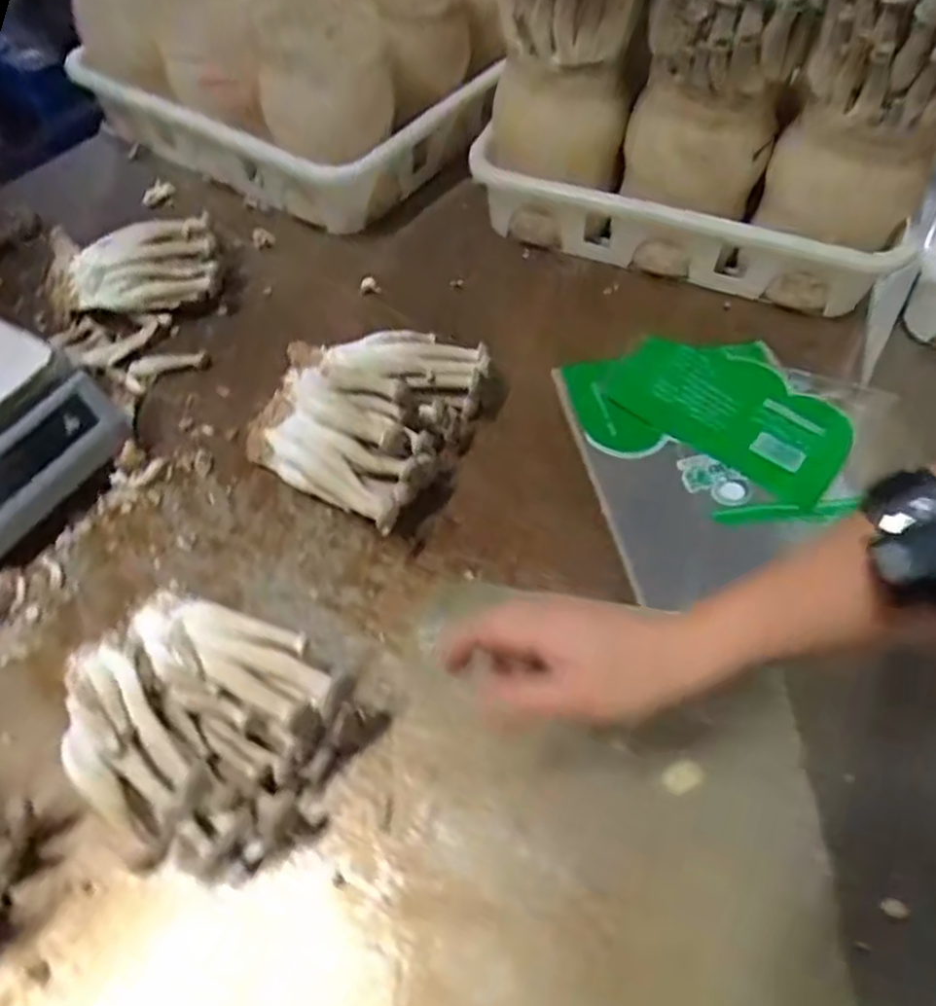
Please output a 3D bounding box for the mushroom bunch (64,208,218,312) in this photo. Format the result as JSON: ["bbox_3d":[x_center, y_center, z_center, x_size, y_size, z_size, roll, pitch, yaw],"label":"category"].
[{"bbox_3d":[-0.315,-0.223,0.716,0.142,0.066,0.077,-12,56,-8],"label":"mushroom bunch"}]

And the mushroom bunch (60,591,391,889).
[{"bbox_3d":[-0.165,0.145,0.463,0.159,0.081,0.139,24,59,16],"label":"mushroom bunch"}]

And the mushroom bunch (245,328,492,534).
[{"bbox_3d":[-0.087,-0.082,0.620,0.171,0.081,0.194,24,59,16],"label":"mushroom bunch"}]

